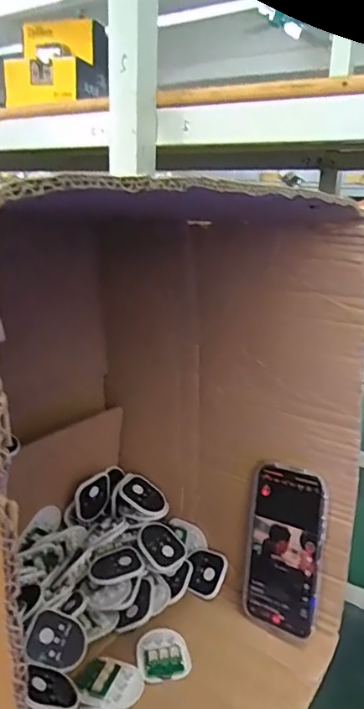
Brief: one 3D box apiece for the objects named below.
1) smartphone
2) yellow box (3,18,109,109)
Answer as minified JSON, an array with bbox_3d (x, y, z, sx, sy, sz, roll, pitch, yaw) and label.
[{"bbox_3d":[0.105,0.200,0.535,0.079,0.168,0.013,9,3,38],"label":"smartphone"},{"bbox_3d":[-0.191,-0.444,0.795,0.152,0.127,0.074,4,18,7],"label":"yellow box"}]

